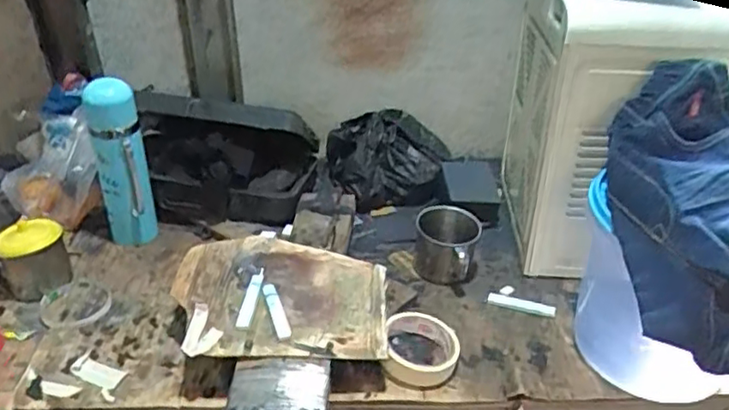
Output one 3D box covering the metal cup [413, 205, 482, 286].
[{"bbox_3d":[0.103,0.054,0.831,0.082,0.070,0.081,10,34,15],"label":"metal cup"}]

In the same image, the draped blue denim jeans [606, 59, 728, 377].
[{"bbox_3d":[0.339,0.005,0.599,0.202,0.161,0.270,1,32,2],"label":"draped blue denim jeans"}]

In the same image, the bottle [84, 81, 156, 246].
[{"bbox_3d":[-0.317,-0.051,0.837,0.064,0.219,0.059,-13,35,-20],"label":"bottle"}]

